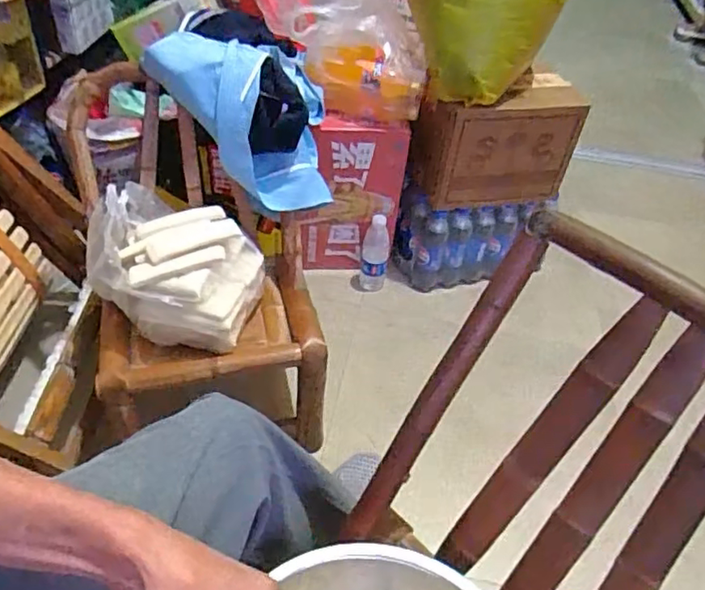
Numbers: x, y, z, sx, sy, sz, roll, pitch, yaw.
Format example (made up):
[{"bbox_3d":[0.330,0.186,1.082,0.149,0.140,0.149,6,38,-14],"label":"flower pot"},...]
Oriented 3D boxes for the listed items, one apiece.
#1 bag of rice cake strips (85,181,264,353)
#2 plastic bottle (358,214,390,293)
[{"bbox_3d":[-0.292,-0.051,0.980,0.259,0.184,0.210,14,45,9],"label":"bag of rice cake strips"},{"bbox_3d":[0.054,-0.101,1.438,0.068,0.195,0.080,4,44,-2],"label":"plastic bottle"}]

